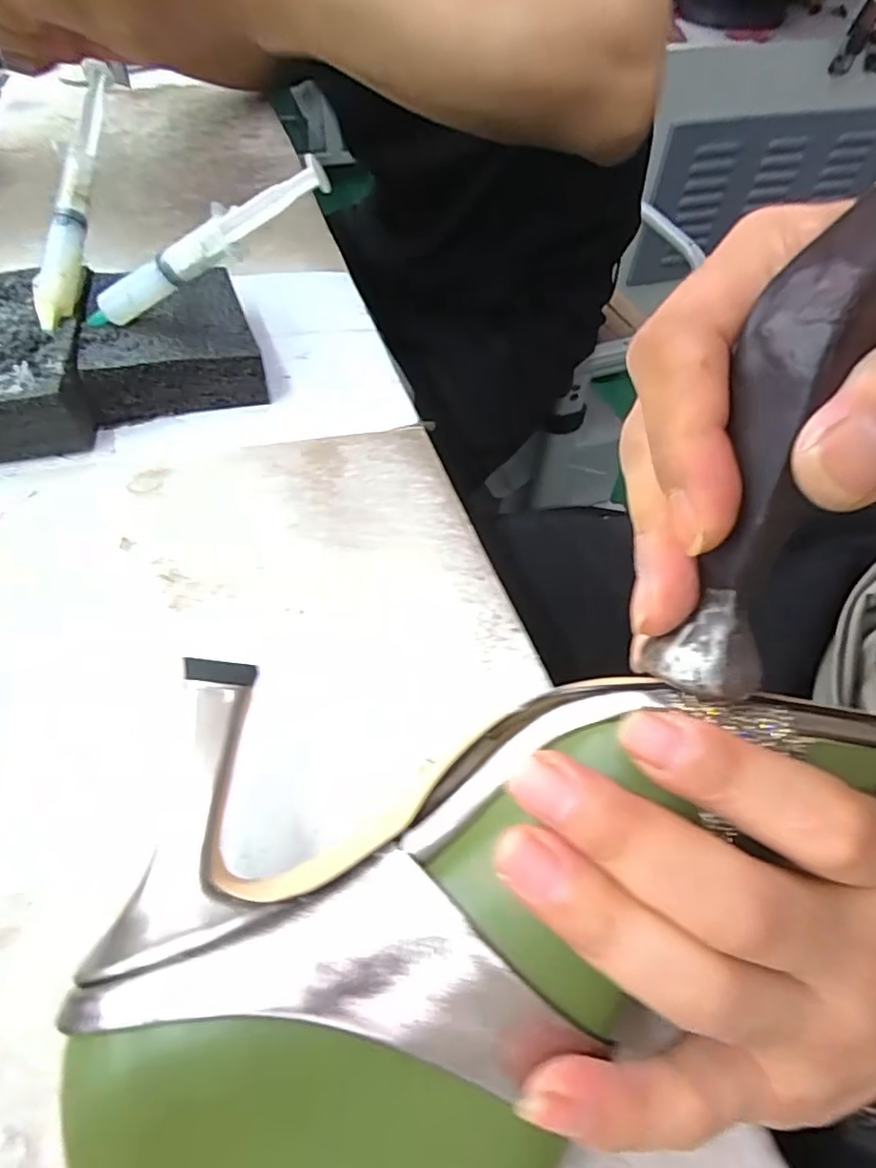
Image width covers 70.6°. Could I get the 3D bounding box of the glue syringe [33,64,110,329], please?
[{"bbox_3d":[-0.192,-0.199,0.324,0.015,0.016,0.135,8,87,4],"label":"glue syringe"}]

